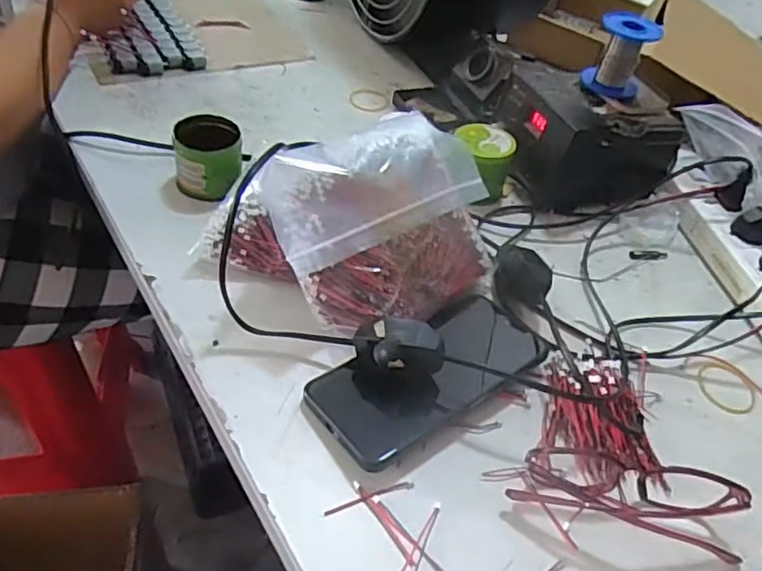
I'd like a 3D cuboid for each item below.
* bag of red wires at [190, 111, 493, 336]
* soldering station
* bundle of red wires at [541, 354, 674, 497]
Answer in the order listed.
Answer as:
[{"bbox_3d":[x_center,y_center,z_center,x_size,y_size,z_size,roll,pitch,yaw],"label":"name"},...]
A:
[{"bbox_3d":[-0.020,-0.054,0.473,0.199,0.100,0.170,27,48,15],"label":"bag of red wires"},{"bbox_3d":[0.199,-0.145,0.607,0.146,0.092,0.123,-11,49,-20],"label":"soldering station"},{"bbox_3d":[0.151,0.089,0.418,0.076,0.023,0.099,13,45,2],"label":"bundle of red wires"}]

